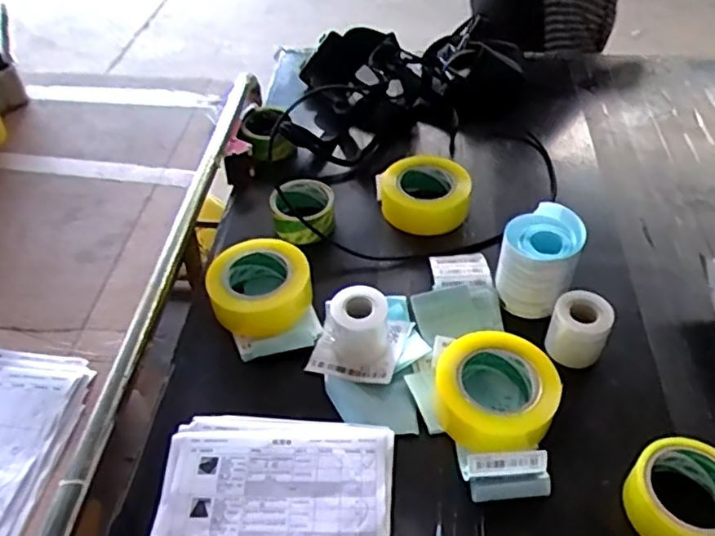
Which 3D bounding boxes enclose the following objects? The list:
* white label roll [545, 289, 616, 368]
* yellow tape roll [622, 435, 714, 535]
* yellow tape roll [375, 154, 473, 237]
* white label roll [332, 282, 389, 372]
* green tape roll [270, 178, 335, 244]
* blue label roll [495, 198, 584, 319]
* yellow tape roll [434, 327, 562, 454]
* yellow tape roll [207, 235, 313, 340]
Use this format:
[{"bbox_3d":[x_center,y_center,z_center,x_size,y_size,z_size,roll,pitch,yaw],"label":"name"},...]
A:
[{"bbox_3d":[0.249,0.072,0.707,0.064,0.067,0.058,19,49,19],"label":"white label roll"},{"bbox_3d":[0.298,0.214,0.574,0.101,0.055,0.096,-1,46,1],"label":"yellow tape roll"},{"bbox_3d":[0.097,-0.110,0.909,0.128,0.042,0.126,-1,46,1],"label":"yellow tape roll"},{"bbox_3d":[0.005,0.067,0.722,0.062,0.071,0.062,-1,46,1],"label":"white label roll"},{"bbox_3d":[-0.078,-0.083,0.904,0.088,0.050,0.090,-7,46,-5],"label":"green tape roll"},{"bbox_3d":[0.223,-0.009,0.767,0.086,0.098,0.120,23,51,22],"label":"blue label roll"},{"bbox_3d":[0.142,0.131,0.653,0.122,0.070,0.112,-1,46,1],"label":"yellow tape roll"},{"bbox_3d":[-0.120,0.023,0.781,0.123,0.056,0.121,-1,46,1],"label":"yellow tape roll"}]

